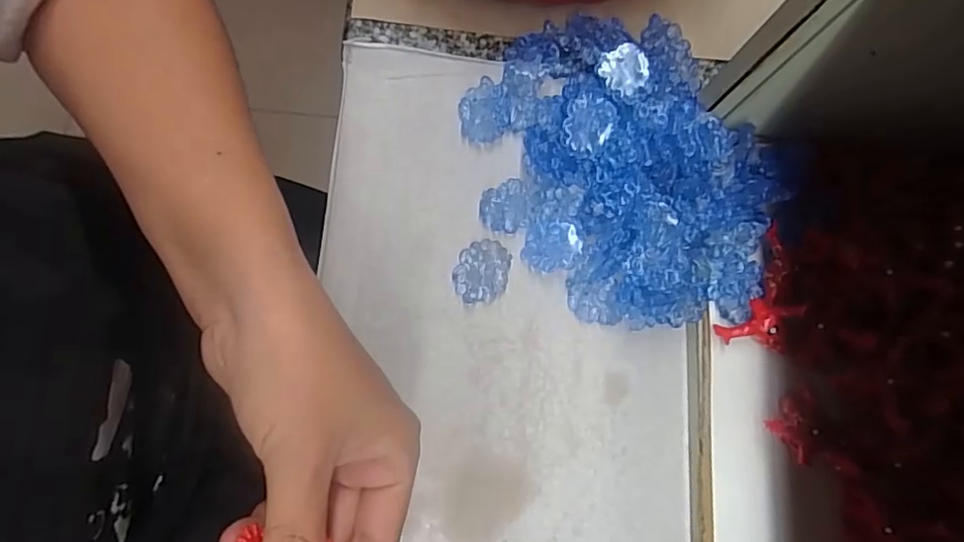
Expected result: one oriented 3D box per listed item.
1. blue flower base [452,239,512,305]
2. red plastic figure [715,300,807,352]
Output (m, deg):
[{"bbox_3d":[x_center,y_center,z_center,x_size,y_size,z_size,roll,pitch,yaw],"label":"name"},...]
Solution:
[{"bbox_3d":[0.000,0.001,0.324,0.031,0.005,0.036,9,77,-4],"label":"blue flower base"},{"bbox_3d":[0.149,0.029,0.305,0.038,0.023,0.023,9,77,-4],"label":"red plastic figure"}]

